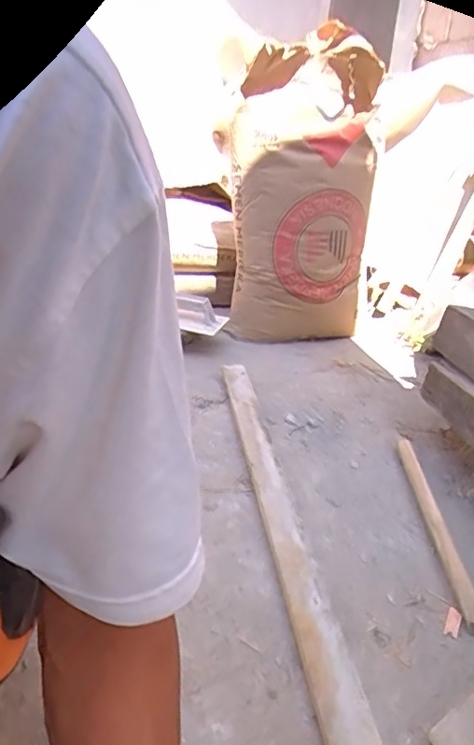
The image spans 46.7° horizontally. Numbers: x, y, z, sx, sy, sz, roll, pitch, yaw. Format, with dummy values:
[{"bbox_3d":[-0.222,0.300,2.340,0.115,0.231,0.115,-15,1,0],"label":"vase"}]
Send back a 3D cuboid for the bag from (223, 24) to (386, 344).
[{"bbox_3d":[0.143,-0.348,1.180,0.276,0.605,0.257,13,27,18],"label":"bag"}]

